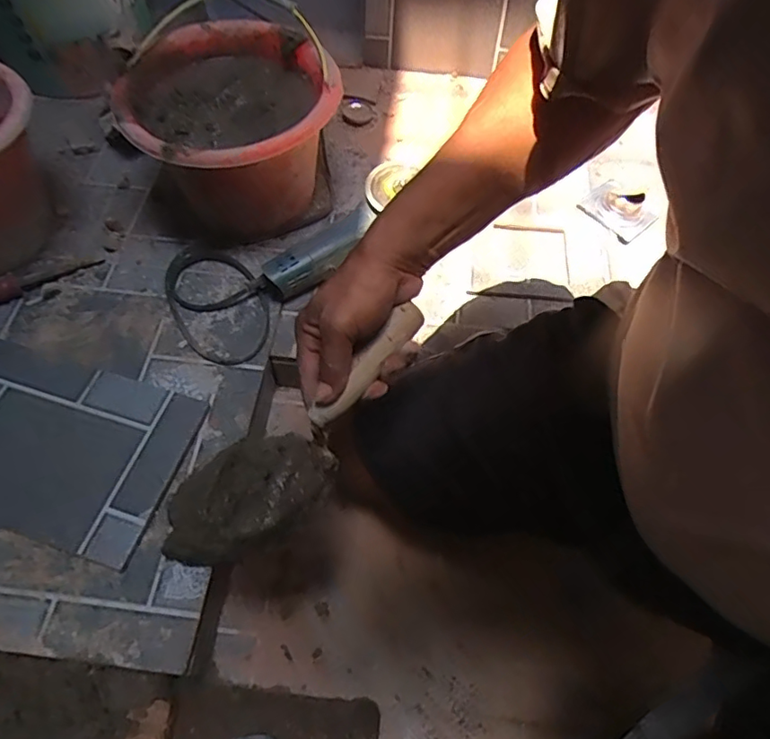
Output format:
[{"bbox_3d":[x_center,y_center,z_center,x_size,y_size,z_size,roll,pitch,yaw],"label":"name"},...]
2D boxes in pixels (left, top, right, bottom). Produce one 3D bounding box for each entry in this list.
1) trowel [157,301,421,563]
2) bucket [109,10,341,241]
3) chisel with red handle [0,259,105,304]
[{"bbox_3d":[-0.062,0.055,0.462,0.264,0.058,0.080,-41,69,-8],"label":"trowel"},{"bbox_3d":[-0.209,-0.337,0.804,0.278,0.184,0.282,0,61,-1],"label":"bucket"},{"bbox_3d":[-0.492,-0.126,0.775,0.174,0.029,0.033,-24,64,-14],"label":"chisel with red handle"}]

